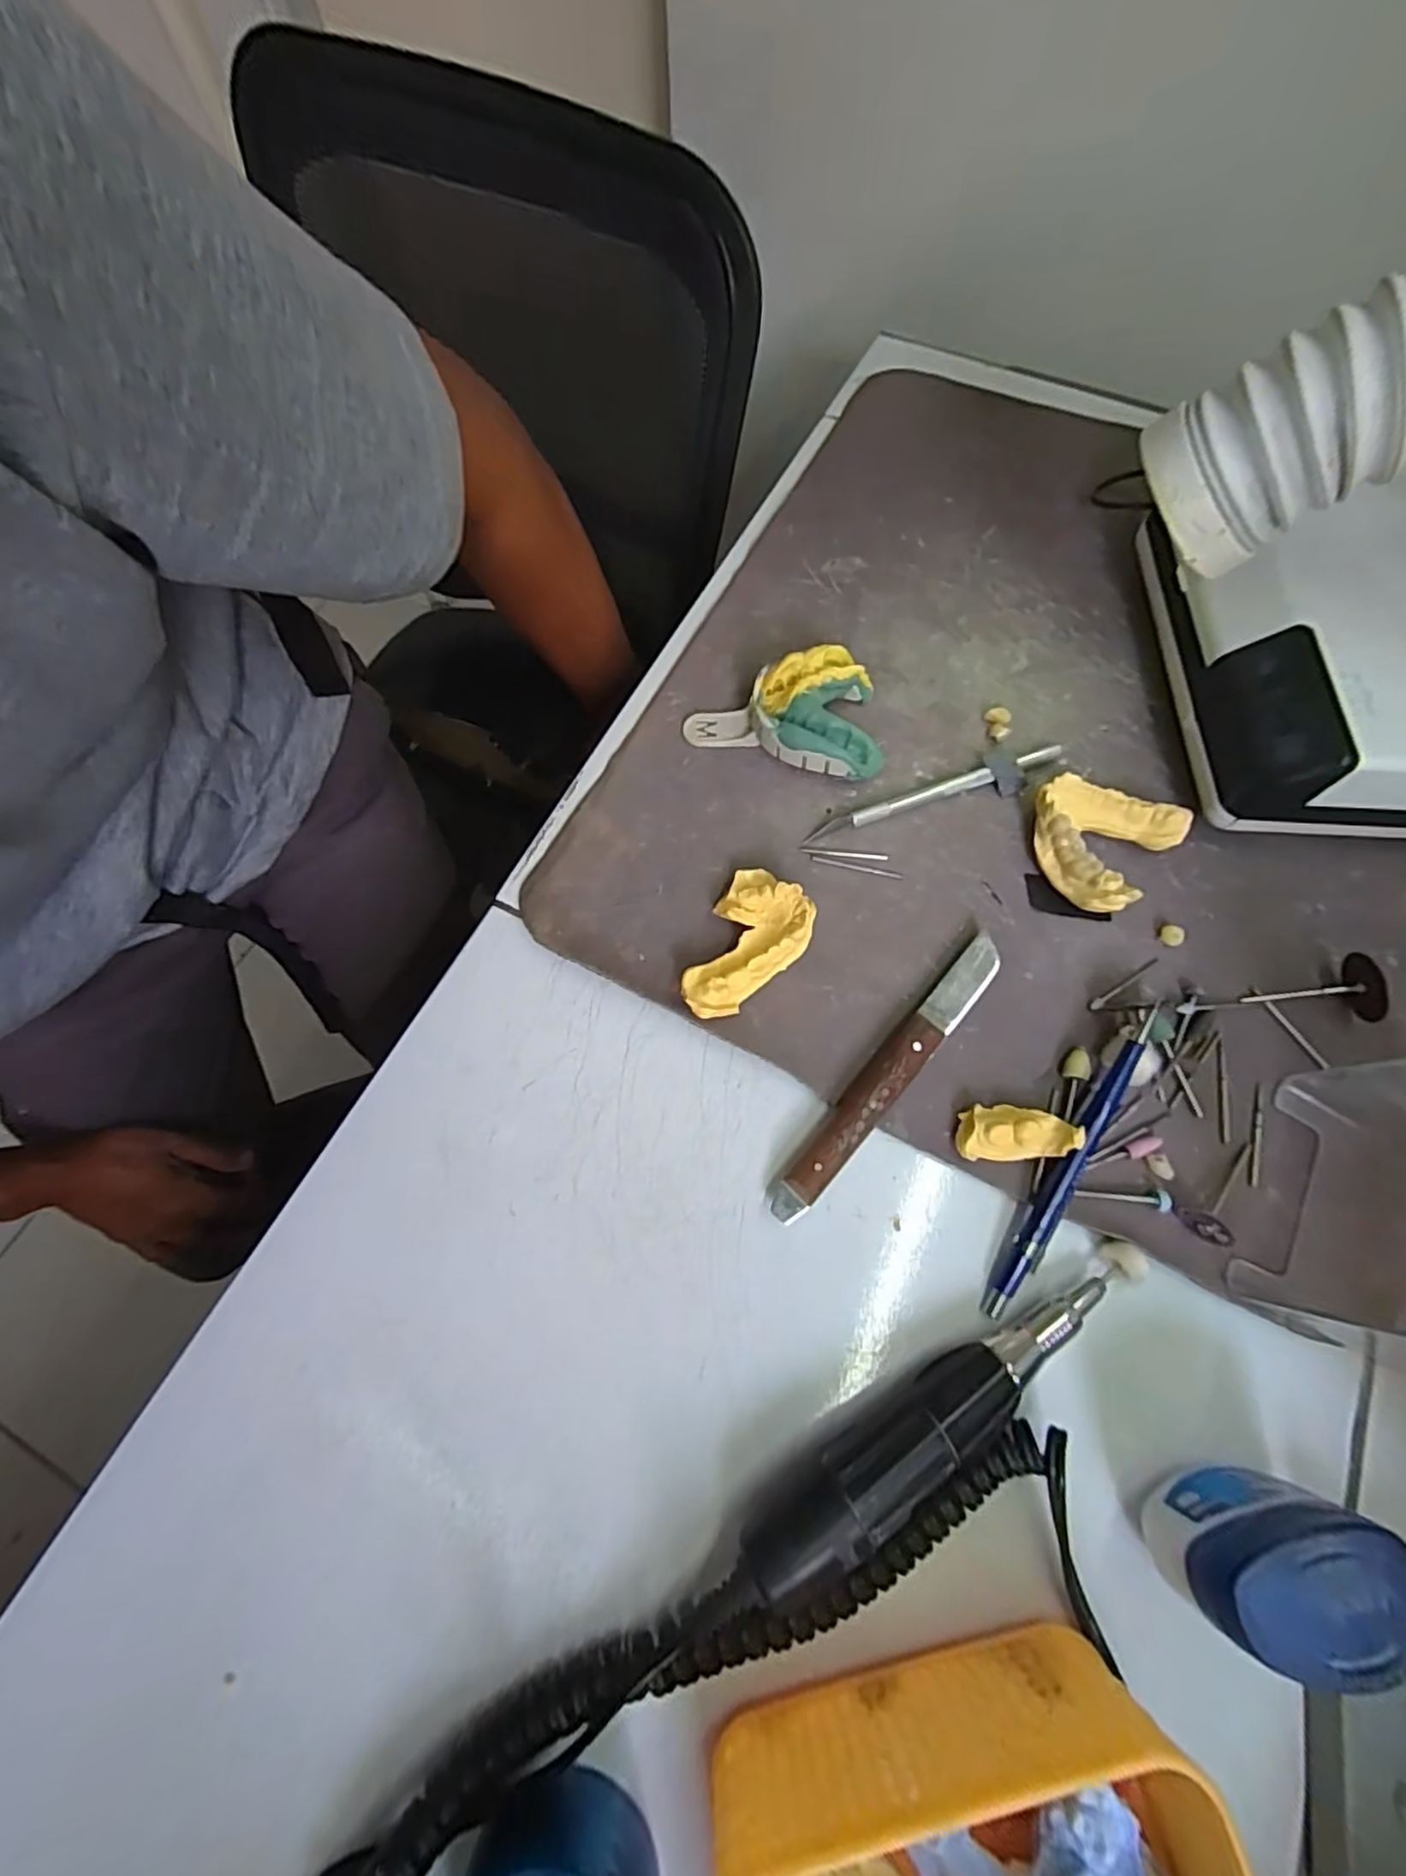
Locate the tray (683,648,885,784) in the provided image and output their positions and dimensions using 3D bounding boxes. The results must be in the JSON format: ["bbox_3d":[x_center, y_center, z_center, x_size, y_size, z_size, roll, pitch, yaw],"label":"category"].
[{"bbox_3d":[0.041,-0.114,0.343,0.096,0.031,0.063,6,70,4],"label":"tray"}]

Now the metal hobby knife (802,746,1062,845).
[{"bbox_3d":[0.116,-0.073,0.336,0.139,0.007,0.008,-19,70,-5],"label":"metal hobby knife"}]

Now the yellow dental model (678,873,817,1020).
[{"bbox_3d":[0.019,0.006,0.301,0.042,0.022,0.072,28,73,12],"label":"yellow dental model"}]

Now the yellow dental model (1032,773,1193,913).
[{"bbox_3d":[0.182,-0.047,0.315,0.065,0.026,0.058,-43,74,-13],"label":"yellow dental model"}]

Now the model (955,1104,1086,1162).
[{"bbox_3d":[0.126,0.079,0.273,0.044,0.019,0.021,-1,69,2],"label":"model"}]

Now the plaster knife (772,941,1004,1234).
[{"bbox_3d":[0.080,0.056,0.285,0.017,0.016,0.149,40,76,15],"label":"plaster knife"}]

